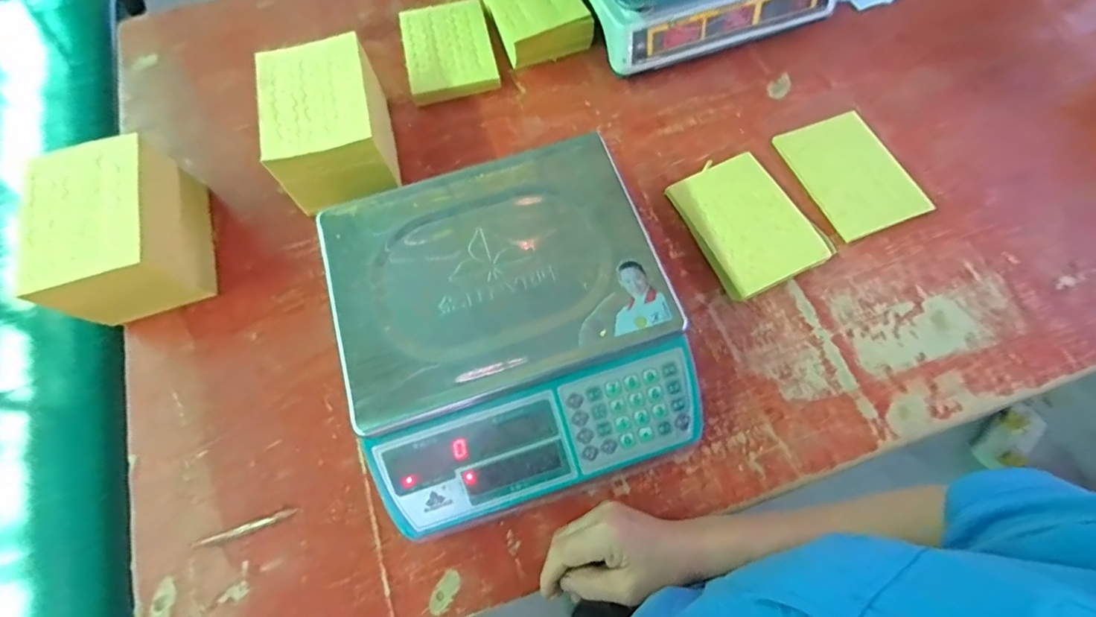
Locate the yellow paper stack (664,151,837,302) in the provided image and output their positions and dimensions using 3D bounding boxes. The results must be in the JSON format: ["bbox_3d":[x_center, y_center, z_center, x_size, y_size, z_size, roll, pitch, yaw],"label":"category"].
[{"bbox_3d":[0.231,-0.100,0.570,0.130,0.024,0.157,-25,71,-8],"label":"yellow paper stack"}]

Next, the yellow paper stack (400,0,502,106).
[{"bbox_3d":[-0.137,-0.357,0.683,0.116,0.021,0.163,-13,70,-4],"label":"yellow paper stack"}]

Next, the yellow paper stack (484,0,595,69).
[{"bbox_3d":[-0.023,-0.419,0.684,0.111,0.054,0.160,-21,70,-7],"label":"yellow paper stack"}]

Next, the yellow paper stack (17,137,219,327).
[{"bbox_3d":[-0.449,-0.080,0.529,0.102,0.114,0.168,-19,70,-7],"label":"yellow paper stack"}]

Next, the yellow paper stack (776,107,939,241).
[{"bbox_3d":[0.366,-0.163,0.597,0.110,0.010,0.156,-25,77,1],"label":"yellow paper stack"}]

